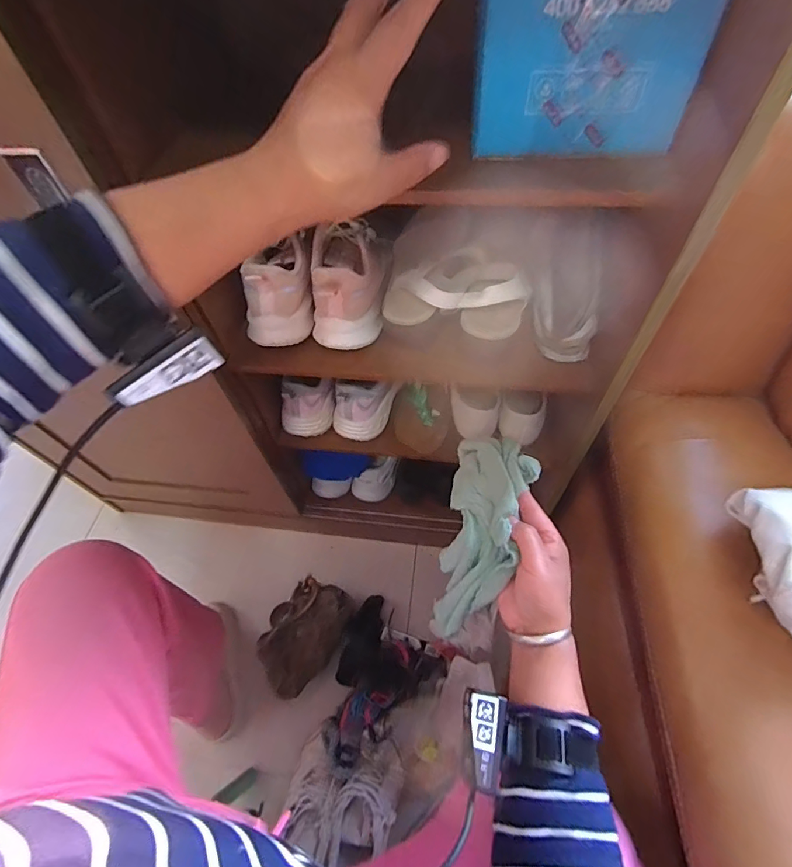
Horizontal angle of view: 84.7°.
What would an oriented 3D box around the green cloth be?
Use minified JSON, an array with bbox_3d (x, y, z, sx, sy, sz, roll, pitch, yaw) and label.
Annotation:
[{"bbox_3d":[0.086,0.110,0.458,0.100,0.027,0.213,0,77,49],"label":"green cloth"}]

